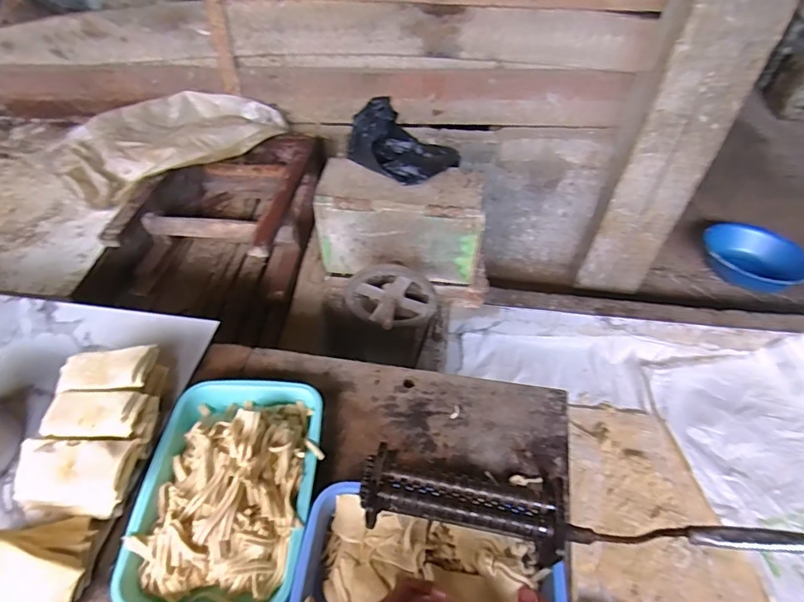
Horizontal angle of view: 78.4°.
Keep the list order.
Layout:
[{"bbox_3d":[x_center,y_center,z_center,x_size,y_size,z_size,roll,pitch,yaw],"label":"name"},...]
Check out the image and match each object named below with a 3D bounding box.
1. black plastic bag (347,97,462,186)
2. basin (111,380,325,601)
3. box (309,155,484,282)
[{"bbox_3d":[-0.002,-0.347,1.056,0.219,0.092,0.187,32,58,24],"label":"black plastic bag"},{"bbox_3d":[-0.235,0.245,0.667,0.228,0.081,0.316,0,51,1],"label":"basin"},{"bbox_3d":[-0.002,-0.175,1.113,0.352,0.222,0.133,6,51,5],"label":"box"}]

